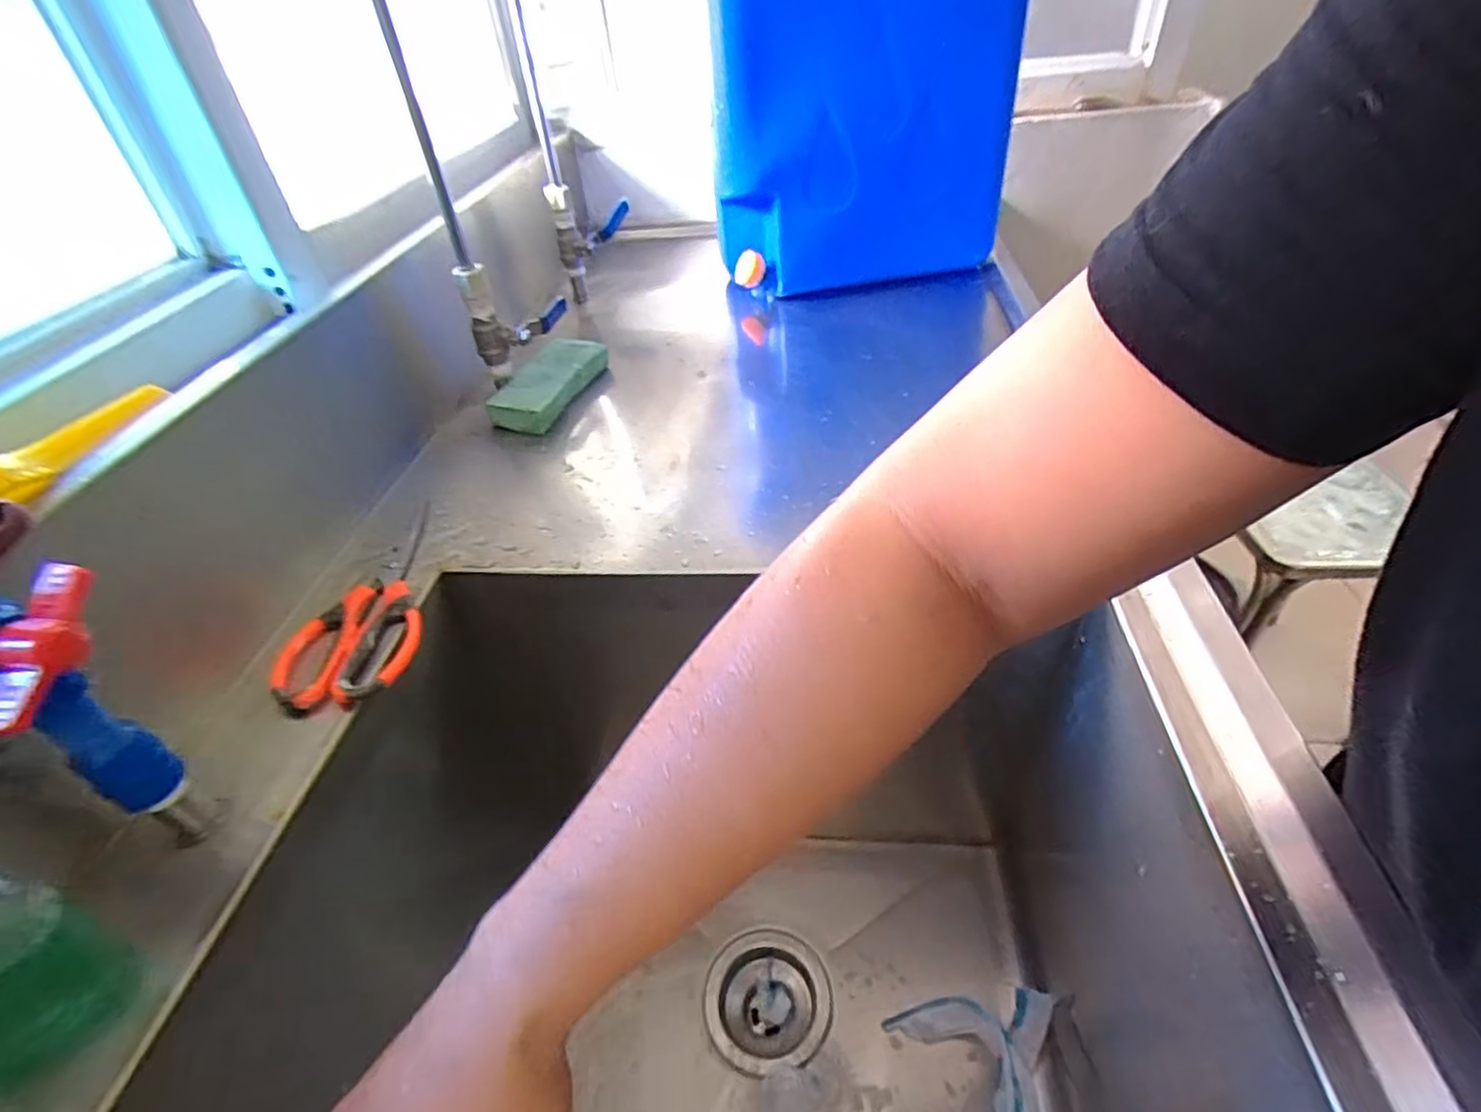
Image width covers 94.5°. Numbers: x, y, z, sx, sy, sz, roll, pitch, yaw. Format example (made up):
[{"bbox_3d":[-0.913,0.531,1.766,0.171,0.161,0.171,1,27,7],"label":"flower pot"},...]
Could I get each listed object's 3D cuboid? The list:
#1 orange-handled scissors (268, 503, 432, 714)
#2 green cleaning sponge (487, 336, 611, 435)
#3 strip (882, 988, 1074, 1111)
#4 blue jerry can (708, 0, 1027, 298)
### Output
[{"bbox_3d":[-0.256,0.028,0.473,0.081,0.012,0.179,-6,41,-1],"label":"orange-handled scissors"},{"bbox_3d":[-0.188,-0.174,0.688,0.064,0.034,0.151,9,43,15],"label":"green cleaning sponge"},{"bbox_3d":[0.178,0.387,0.540,0.121,0.069,0.108,17,46,23],"label":"strip"},{"bbox_3d":[0.125,-0.495,0.724,0.313,0.419,0.132,-18,43,-14],"label":"blue jerry can"}]

